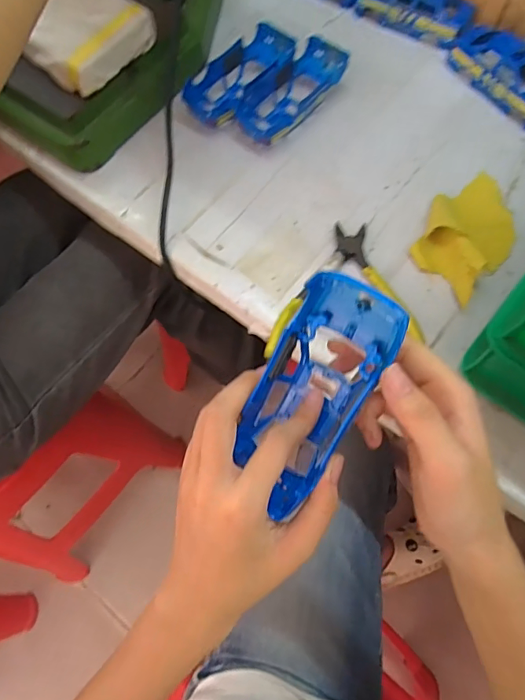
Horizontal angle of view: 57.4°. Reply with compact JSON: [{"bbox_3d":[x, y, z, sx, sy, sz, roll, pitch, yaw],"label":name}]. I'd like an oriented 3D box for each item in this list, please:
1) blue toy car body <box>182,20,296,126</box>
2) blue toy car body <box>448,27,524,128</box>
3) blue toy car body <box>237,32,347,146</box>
[{"bbox_3d":[-0.023,-0.282,0.500,0.069,0.035,0.137,36,74,14],"label":"blue toy car body"},{"bbox_3d":[0.249,-0.283,0.490,0.051,0.038,0.132,-31,71,-10],"label":"blue toy car body"},{"bbox_3d":[0.028,-0.257,0.486,0.057,0.036,0.126,40,75,15],"label":"blue toy car body"}]

